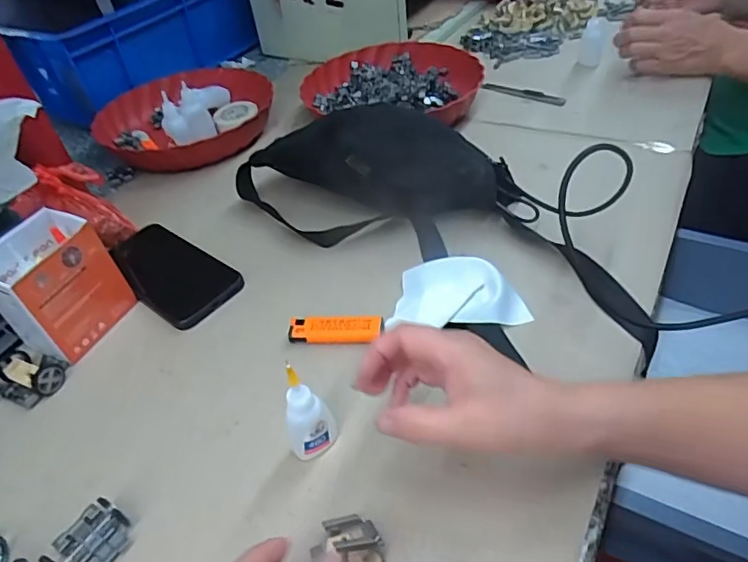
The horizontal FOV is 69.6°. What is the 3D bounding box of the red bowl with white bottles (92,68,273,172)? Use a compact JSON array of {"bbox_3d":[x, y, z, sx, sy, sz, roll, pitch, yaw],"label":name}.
[{"bbox_3d":[-0.264,-0.245,0.762,0.226,0.066,0.234,-36,49,-25],"label":"red bowl with white bottles"}]

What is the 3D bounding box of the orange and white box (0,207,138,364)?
[{"bbox_3d":[-0.284,0.002,0.484,0.073,0.102,0.088,17,49,26],"label":"orange and white box"}]

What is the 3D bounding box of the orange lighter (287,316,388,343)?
[{"bbox_3d":[-0.033,0.040,0.461,0.081,0.011,0.022,-2,43,8],"label":"orange lighter"}]

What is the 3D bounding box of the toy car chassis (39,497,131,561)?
[{"bbox_3d":[-0.186,0.168,0.348,0.041,0.020,0.048,17,49,26],"label":"toy car chassis"}]

